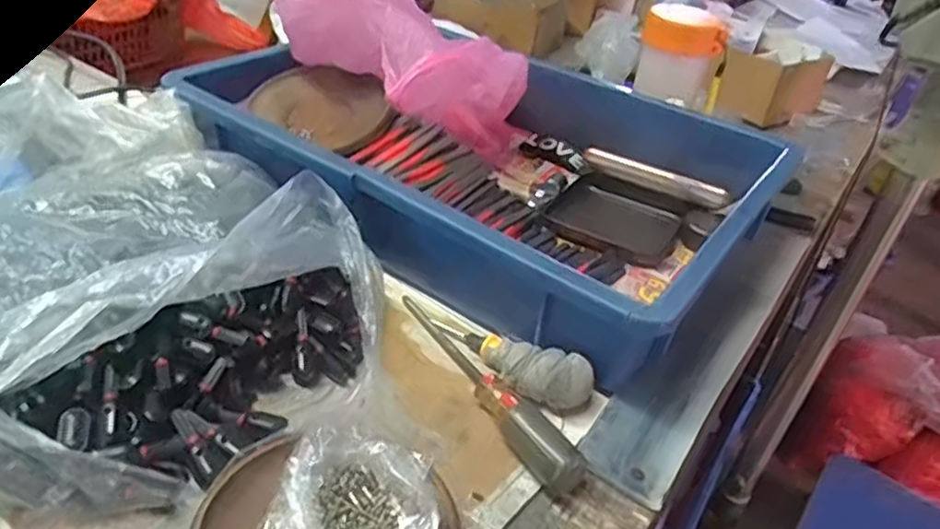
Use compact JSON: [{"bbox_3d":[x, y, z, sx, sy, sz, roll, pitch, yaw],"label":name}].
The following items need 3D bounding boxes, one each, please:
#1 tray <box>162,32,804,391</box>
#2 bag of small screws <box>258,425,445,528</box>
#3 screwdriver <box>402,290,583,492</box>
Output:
[{"bbox_3d":[0.003,-0.087,0.559,0.421,0.070,0.296,25,39,23],"label":"tray"},{"bbox_3d":[-0.049,0.108,0.310,0.074,0.038,0.081,15,36,11],"label":"bag of small screws"},{"bbox_3d":[0.009,0.063,0.405,0.020,0.022,0.170,-14,41,-27],"label":"screwdriver"}]

